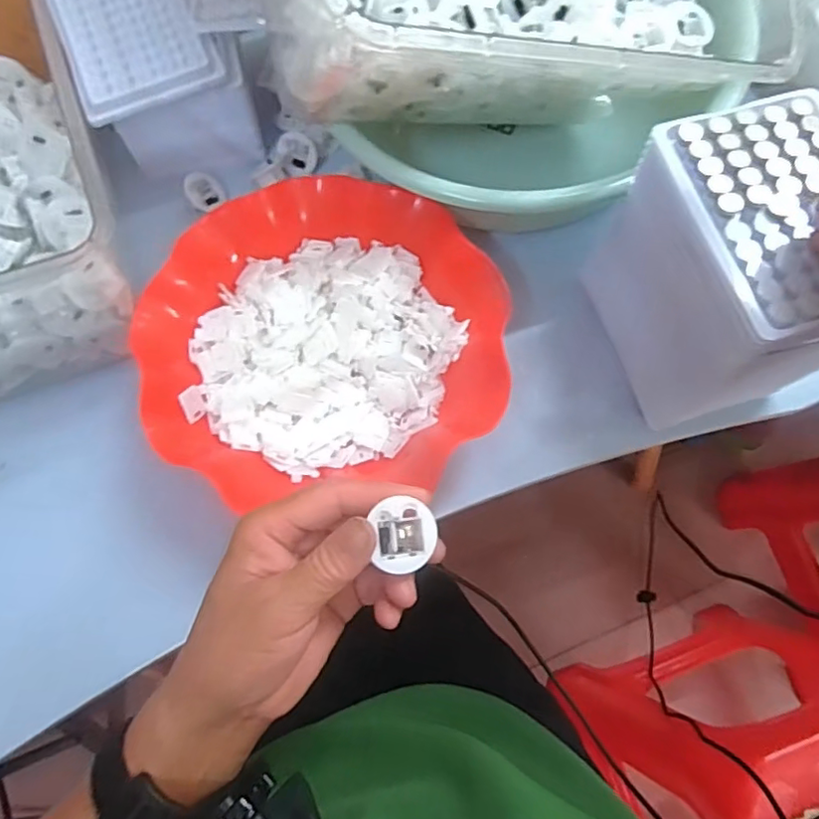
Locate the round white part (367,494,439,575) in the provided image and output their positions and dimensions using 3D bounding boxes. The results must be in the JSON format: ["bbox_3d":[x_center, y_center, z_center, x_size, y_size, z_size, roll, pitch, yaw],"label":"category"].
[{"bbox_3d":[-0.004,0.056,0.261,0.027,0.012,0.028,30,78,-8],"label":"round white part"}]

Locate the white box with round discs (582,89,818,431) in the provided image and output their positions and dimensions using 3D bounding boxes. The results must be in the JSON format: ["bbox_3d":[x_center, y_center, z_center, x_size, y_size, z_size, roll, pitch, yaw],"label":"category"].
[{"bbox_3d":[0.187,-0.077,0.347,0.093,0.131,0.135,-17,73,-5],"label":"white box with round discs"}]

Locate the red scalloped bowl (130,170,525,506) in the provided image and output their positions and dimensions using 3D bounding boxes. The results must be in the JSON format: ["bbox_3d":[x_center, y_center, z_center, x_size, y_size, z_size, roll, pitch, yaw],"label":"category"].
[{"bbox_3d":[-0.054,-0.041,0.386,0.229,0.063,0.212,0,72,0],"label":"red scalloped bowl"}]

